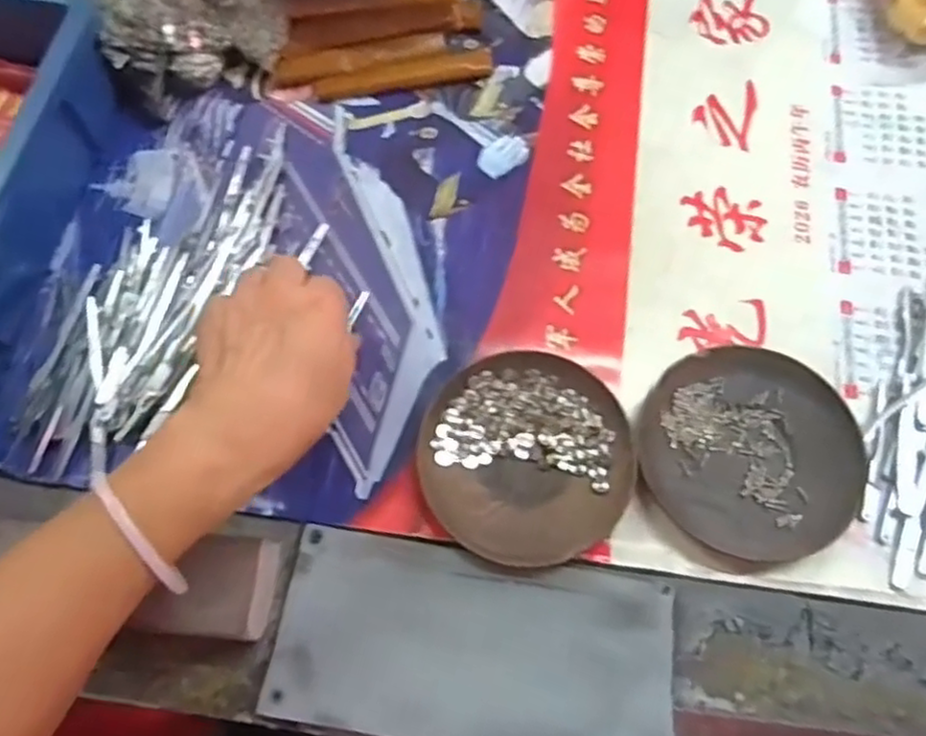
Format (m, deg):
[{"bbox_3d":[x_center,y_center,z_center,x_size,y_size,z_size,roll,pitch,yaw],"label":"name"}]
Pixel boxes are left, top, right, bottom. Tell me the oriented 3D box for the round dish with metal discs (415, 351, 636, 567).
[{"bbox_3d":[0.035,0.046,0.379,0.111,0.013,0.120,-1,69,2],"label":"round dish with metal discs"}]

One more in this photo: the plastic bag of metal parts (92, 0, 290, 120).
[{"bbox_3d":[-0.181,-0.245,0.447,0.131,0.094,0.101,-13,70,-3],"label":"plastic bag of metal parts"}]

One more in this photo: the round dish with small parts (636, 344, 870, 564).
[{"bbox_3d":[0.155,0.044,0.372,0.112,0.012,0.112,-1,69,2],"label":"round dish with small parts"}]

